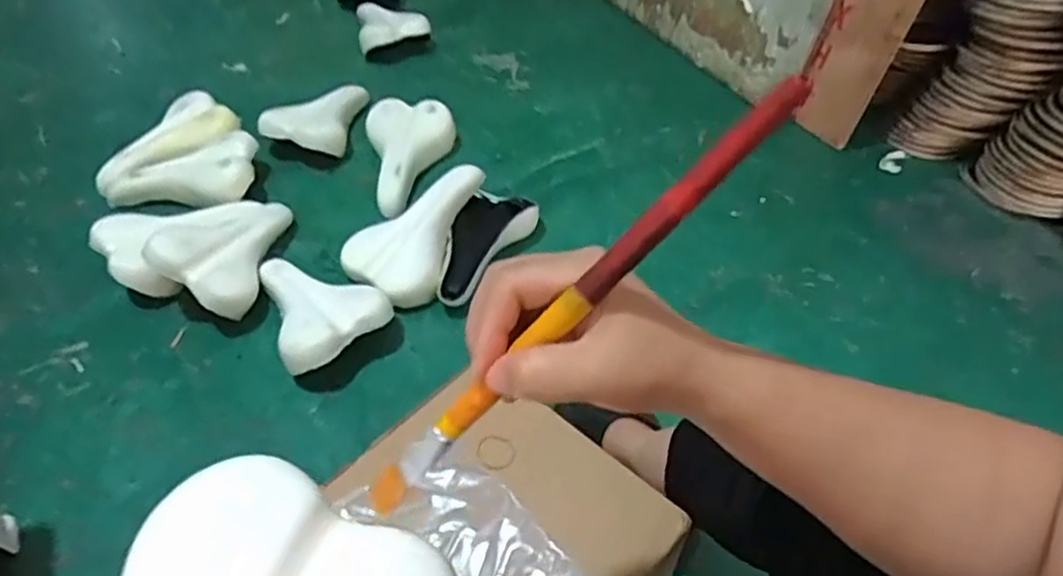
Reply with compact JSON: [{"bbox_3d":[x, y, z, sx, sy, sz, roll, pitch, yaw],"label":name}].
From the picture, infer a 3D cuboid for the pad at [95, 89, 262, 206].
[{"bbox_3d":[-0.619,-0.224,1.194,0.258,0.087,0.291,-26,53,-23],"label":"pad"}]

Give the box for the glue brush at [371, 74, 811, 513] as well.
[{"bbox_3d":[0.011,0.016,0.302,0.014,0.273,0.015,22,31,-42],"label":"glue brush"}]

